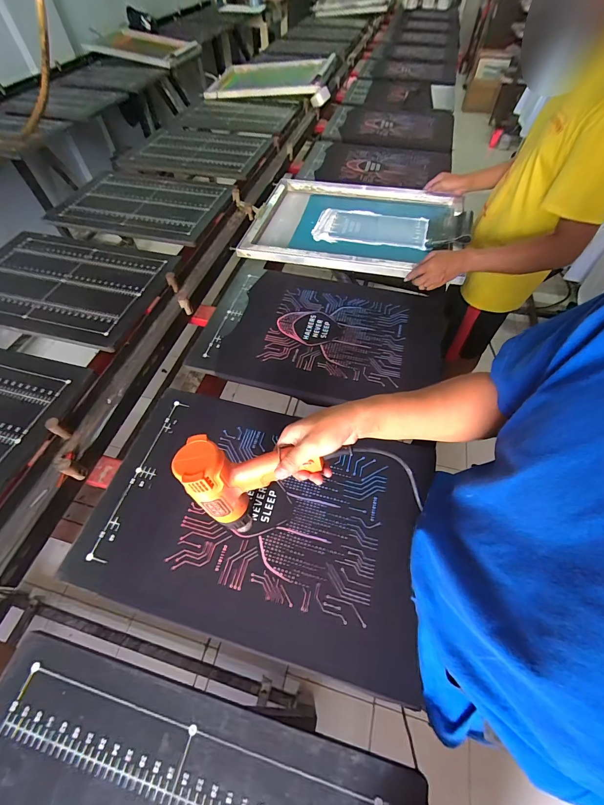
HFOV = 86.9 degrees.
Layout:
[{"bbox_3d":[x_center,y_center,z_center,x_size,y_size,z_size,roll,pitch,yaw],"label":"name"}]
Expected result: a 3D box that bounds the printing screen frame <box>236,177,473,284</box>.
[{"bbox_3d":[0.181,-0.610,1.057,0.671,0.043,0.510,13,59,8],"label":"printing screen frame"}]

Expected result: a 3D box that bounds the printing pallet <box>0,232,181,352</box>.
[{"bbox_3d":[-0.732,-0.366,0.955,0.610,0.020,0.400,12,58,9],"label":"printing pallet"}]

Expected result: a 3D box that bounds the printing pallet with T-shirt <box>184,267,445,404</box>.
[{"bbox_3d":[0.048,-0.194,0.838,0.596,0.029,0.421,12,58,10],"label":"printing pallet with T-shirt"}]

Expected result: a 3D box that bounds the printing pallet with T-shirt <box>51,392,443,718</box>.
[{"bbox_3d":[-0.084,0.192,0.581,0.575,0.018,0.393,12,58,10],"label":"printing pallet with T-shirt"}]

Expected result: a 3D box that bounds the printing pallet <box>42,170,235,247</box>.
[{"bbox_3d":[-0.592,-0.764,1.214,0.651,0.030,0.392,16,60,10],"label":"printing pallet"}]

